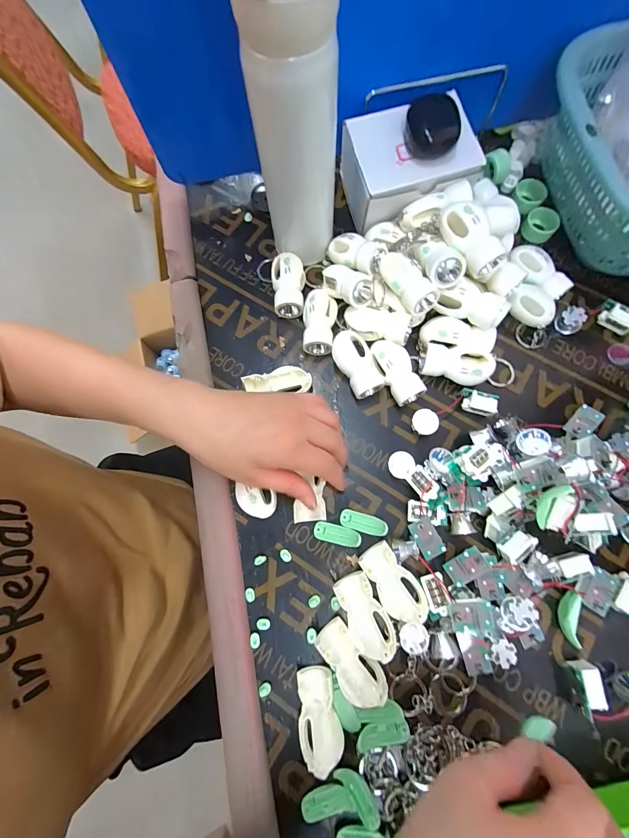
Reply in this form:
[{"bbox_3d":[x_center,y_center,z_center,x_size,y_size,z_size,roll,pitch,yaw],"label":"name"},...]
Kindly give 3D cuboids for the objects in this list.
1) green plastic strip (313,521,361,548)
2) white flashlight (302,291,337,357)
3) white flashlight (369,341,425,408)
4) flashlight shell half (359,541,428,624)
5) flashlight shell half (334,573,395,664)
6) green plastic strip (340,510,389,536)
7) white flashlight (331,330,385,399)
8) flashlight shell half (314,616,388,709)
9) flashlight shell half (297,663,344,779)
[{"bbox_3d":[0.020,0.103,0.290,0.042,0.009,0.016,11,78,8],"label":"green plastic strip"},{"bbox_3d":[0.005,-0.098,0.336,0.033,0.026,0.059,5,76,3],"label":"white flashlight"},{"bbox_3d":[0.080,-0.046,0.314,0.029,0.022,0.066,-28,90,-5],"label":"white flashlight"},{"bbox_3d":[0.068,0.140,0.277,0.034,0.010,0.066,-35,77,-7],"label":"flashlight shell half"},{"bbox_3d":[0.043,0.165,0.273,0.035,0.013,0.066,-22,76,-4],"label":"flashlight shell half"},{"bbox_3d":[0.044,0.093,0.292,0.042,0.006,0.016,15,81,13],"label":"green plastic strip"},{"bbox_3d":[0.041,-0.054,0.323,0.034,0.027,0.063,-28,76,-5],"label":"white flashlight"},{"bbox_3d":[0.030,0.200,0.262,0.030,0.016,0.066,-39,78,-8],"label":"flashlight shell half"},{"bbox_3d":[0.004,0.236,0.257,0.032,0.018,0.065,-5,75,0],"label":"flashlight shell half"}]

